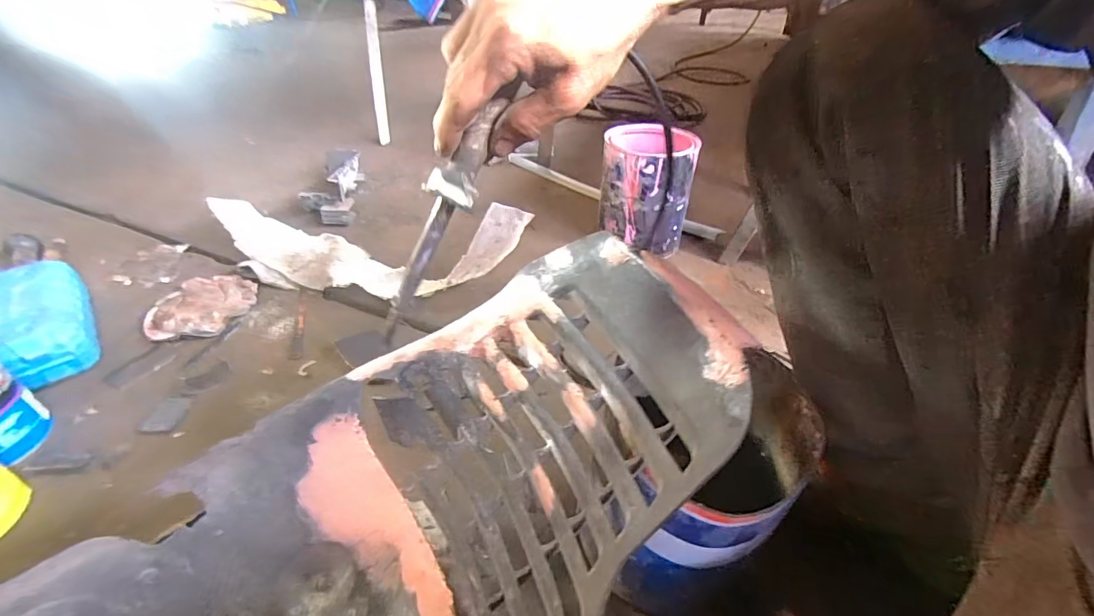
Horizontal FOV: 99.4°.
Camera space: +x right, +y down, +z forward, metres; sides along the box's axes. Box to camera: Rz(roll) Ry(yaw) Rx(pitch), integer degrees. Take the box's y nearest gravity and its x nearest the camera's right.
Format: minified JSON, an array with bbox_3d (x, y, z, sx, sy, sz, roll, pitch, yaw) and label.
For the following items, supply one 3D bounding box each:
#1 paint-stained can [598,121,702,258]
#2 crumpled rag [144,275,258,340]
[{"bbox_3d":[0.187,-0.217,0.872,0.153,0.201,0.150,2,40,-1],"label":"paint-stained can"},{"bbox_3d":[-0.558,-0.005,0.752,0.147,0.015,0.146,-6,39,-9],"label":"crumpled rag"}]

